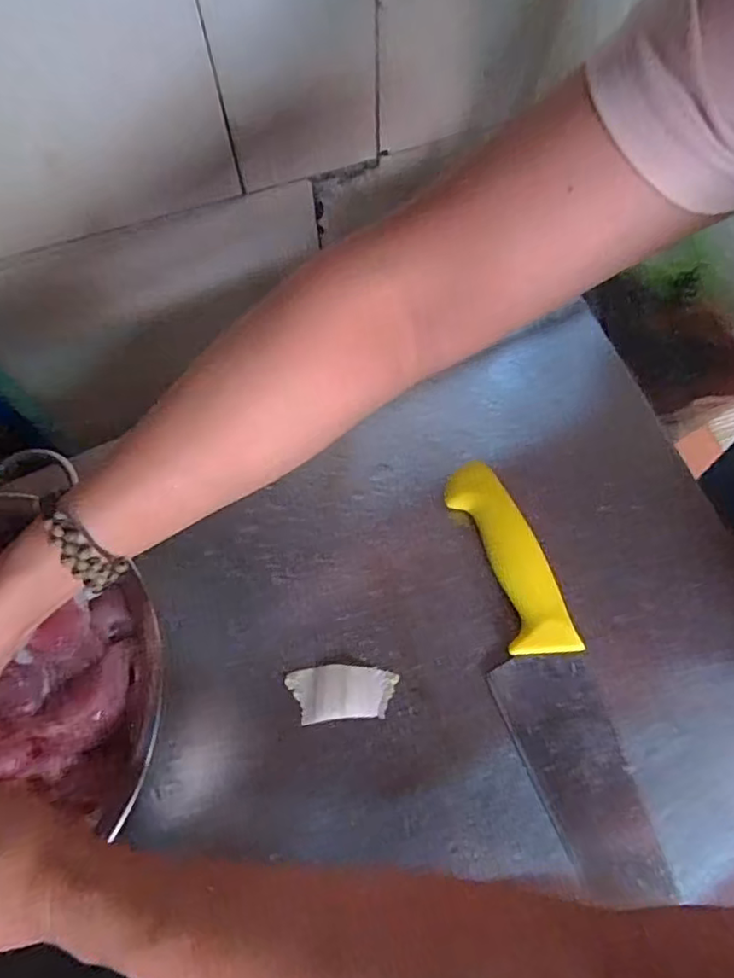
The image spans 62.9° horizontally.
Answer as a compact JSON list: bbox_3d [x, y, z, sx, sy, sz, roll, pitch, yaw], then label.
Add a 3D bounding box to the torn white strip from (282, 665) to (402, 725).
[{"bbox_3d":[-0.016,0.125,0.371,0.067,0.004,0.032,-5,69,-1],"label":"torn white strip"}]

